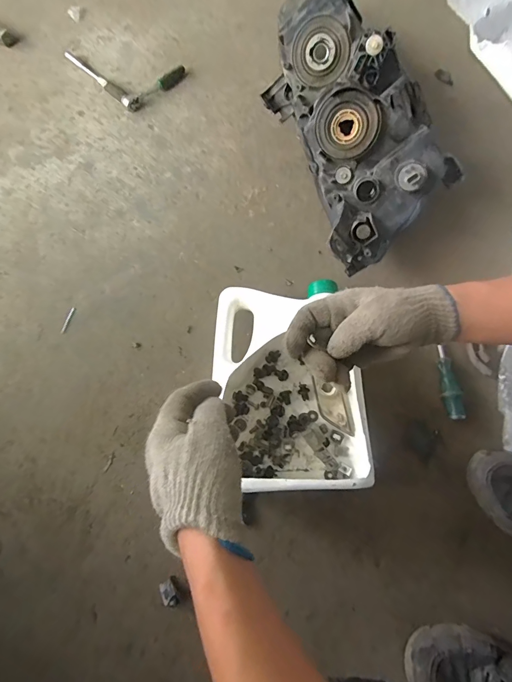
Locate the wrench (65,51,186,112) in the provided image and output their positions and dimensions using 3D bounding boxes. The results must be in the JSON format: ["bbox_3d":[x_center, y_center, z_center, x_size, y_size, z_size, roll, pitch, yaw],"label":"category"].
[{"bbox_3d":[-0.272,-0.580,0.761,0.153,0.024,0.224,-42,78,-9],"label":"wrench"}]

